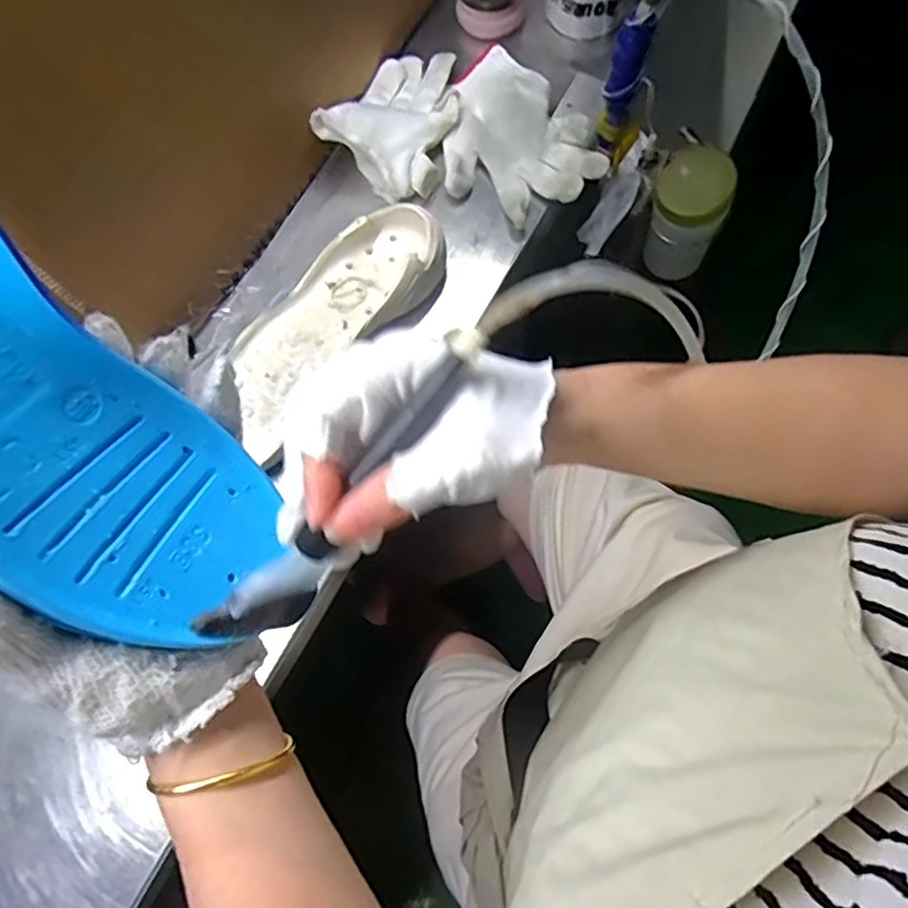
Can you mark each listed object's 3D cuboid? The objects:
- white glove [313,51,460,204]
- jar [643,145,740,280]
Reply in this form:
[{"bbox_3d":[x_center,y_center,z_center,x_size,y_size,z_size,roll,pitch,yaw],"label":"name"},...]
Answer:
[{"bbox_3d":[-0.044,-0.318,0.620,0.105,0.056,0.154,26,74,10],"label":"white glove"},{"bbox_3d":[0.239,-0.245,0.702,0.072,0.144,0.073,-1,71,2],"label":"jar"}]

